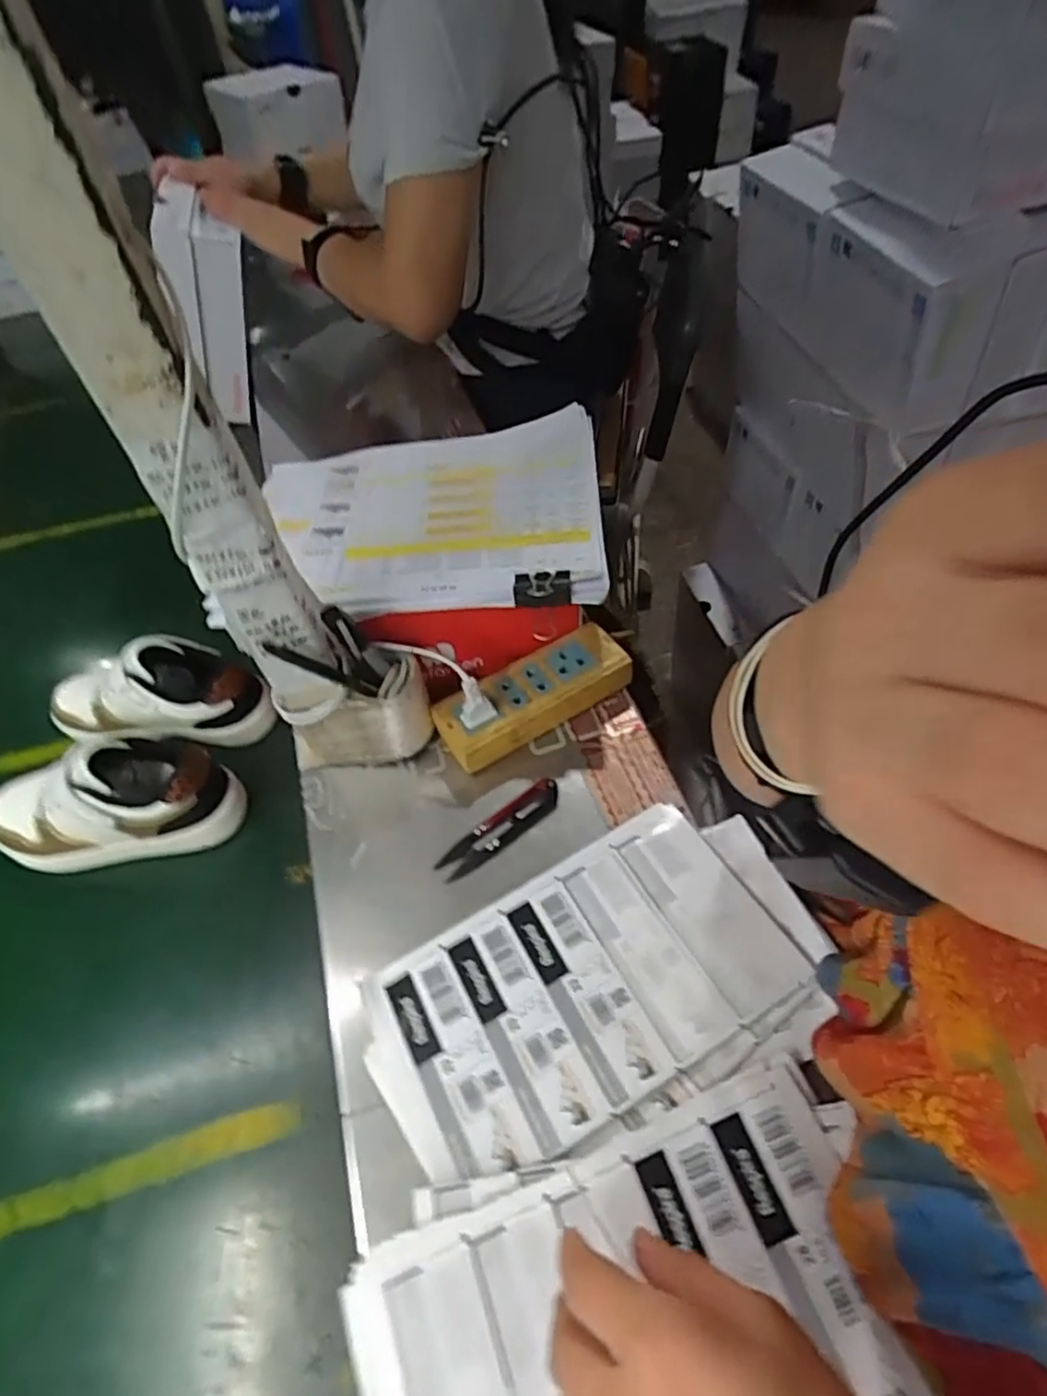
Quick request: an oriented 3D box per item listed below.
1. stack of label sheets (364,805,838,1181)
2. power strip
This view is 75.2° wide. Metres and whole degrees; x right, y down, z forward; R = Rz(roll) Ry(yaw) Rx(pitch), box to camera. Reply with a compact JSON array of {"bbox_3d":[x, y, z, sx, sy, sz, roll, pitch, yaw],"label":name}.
[{"bbox_3d":[0.051,0.170,0.408,0.269,0.021,0.155,-27,54,-14],"label":"stack of label sheets"},{"bbox_3d":[0.006,-0.004,0.539,0.156,0.039,0.068,-29,53,-15],"label":"power strip"}]

